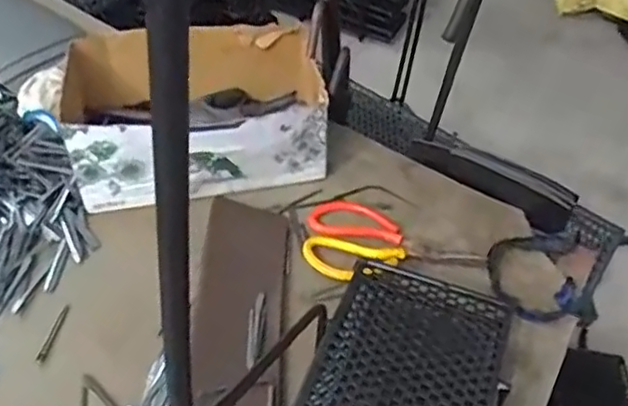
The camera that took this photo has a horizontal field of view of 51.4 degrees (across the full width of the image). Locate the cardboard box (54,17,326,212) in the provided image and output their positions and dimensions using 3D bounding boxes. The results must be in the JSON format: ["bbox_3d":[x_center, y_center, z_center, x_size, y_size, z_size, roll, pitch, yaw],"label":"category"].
[{"bbox_3d":[-0.136,-0.121,0.780,0.277,0.104,0.216,-5,46,-13],"label":"cardboard box"}]

